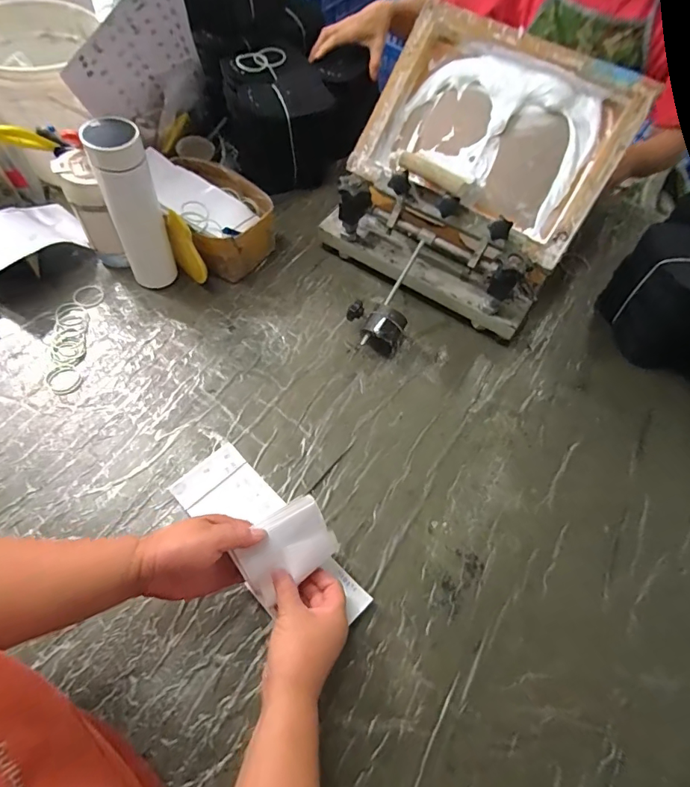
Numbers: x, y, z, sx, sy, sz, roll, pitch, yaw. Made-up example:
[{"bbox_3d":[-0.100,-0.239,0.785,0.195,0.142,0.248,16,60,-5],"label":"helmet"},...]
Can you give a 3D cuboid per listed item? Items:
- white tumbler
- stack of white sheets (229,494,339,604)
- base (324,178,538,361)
[{"bbox_3d":[-0.288,-0.244,0.609,0.068,0.231,0.069,3,61,-6],"label":"white tumbler"},{"bbox_3d":[-0.060,0.159,0.449,0.096,0.016,0.074,-31,96,-10],"label":"stack of white sheets"},{"bbox_3d":[0.107,-0.195,0.675,0.358,0.157,0.242,30,61,12],"label":"base"}]

